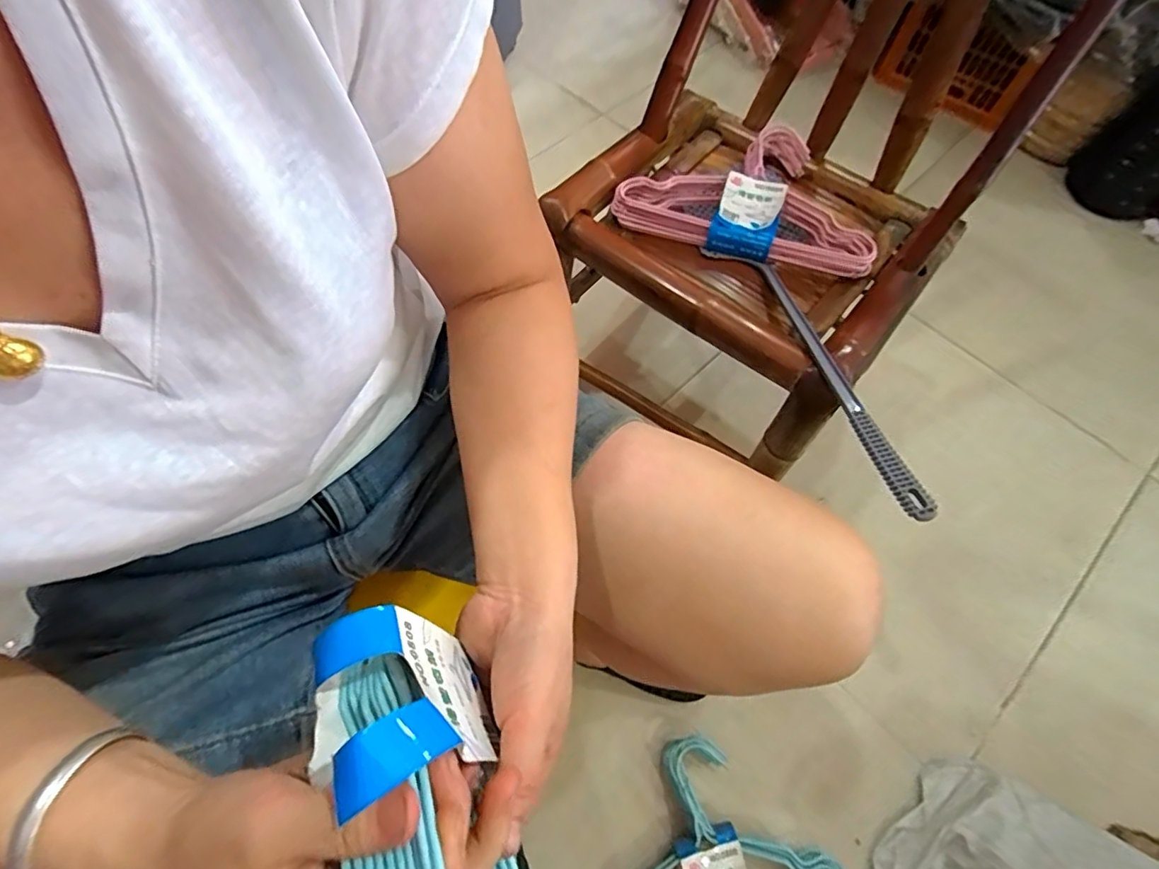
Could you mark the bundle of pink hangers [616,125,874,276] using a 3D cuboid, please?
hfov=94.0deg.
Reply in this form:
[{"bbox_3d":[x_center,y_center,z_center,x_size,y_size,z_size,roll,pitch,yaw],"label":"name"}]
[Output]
[{"bbox_3d":[0.200,-0.292,0.636,0.286,0.040,0.193,16,64,9],"label":"bundle of pink hangers"}]

